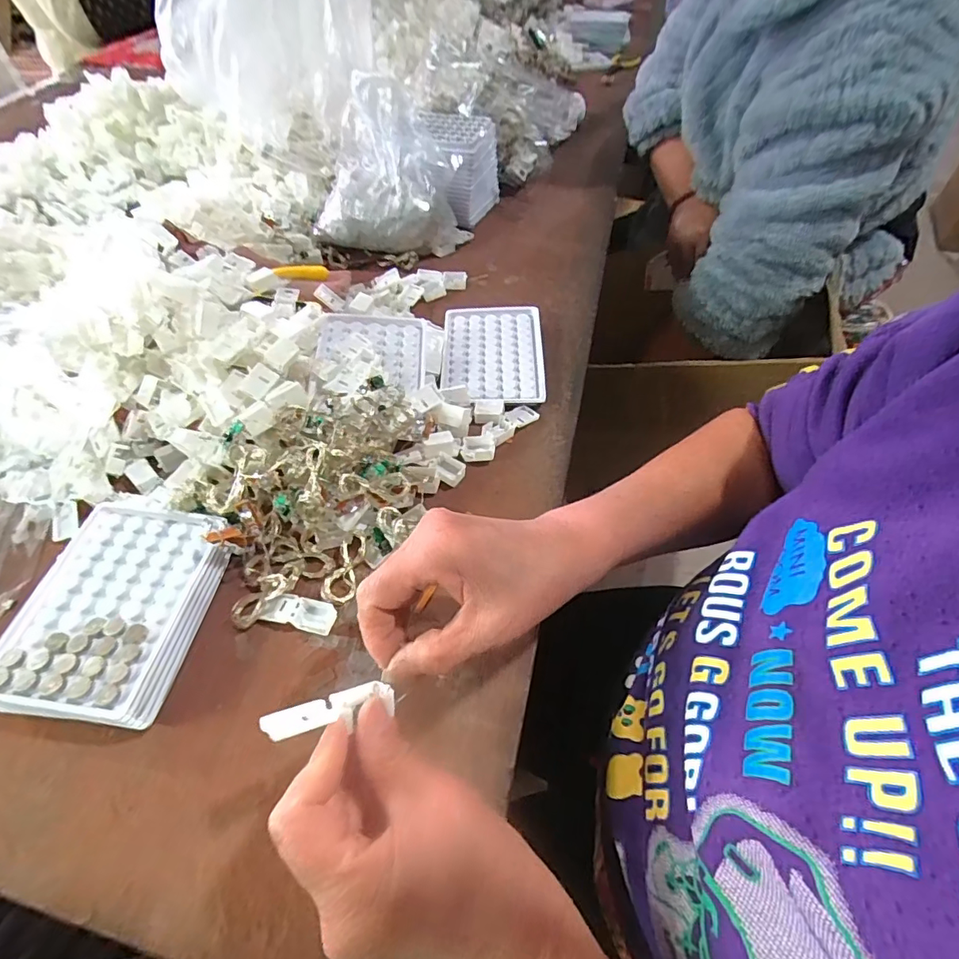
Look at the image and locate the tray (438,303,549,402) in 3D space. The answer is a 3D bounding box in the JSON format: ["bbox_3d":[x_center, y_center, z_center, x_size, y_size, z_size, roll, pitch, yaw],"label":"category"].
[{"bbox_3d":[0.013,-0.119,0.476,0.092,0.013,0.123,1,53,1],"label":"tray"}]

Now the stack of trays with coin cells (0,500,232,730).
[{"bbox_3d":[-0.230,0.079,0.323,0.104,0.029,0.135,8,54,7],"label":"stack of trays with coin cells"}]

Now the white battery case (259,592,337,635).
[{"bbox_3d":[-0.119,0.087,0.332,0.050,0.009,0.019,11,54,9],"label":"white battery case"}]

